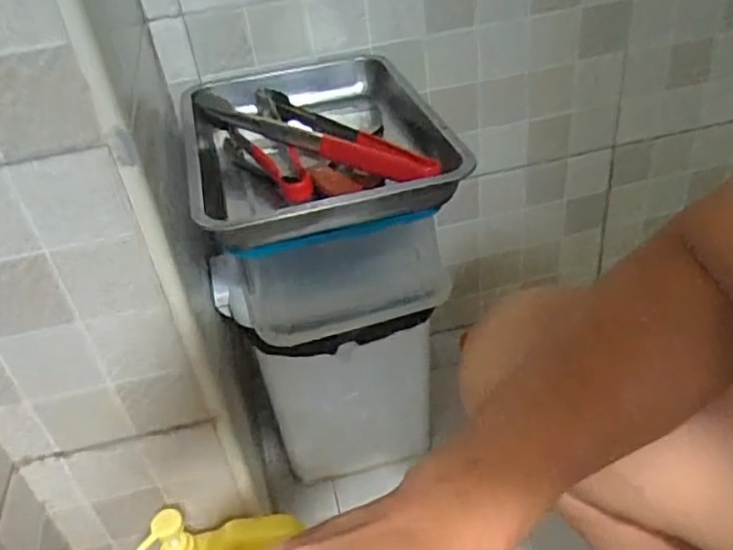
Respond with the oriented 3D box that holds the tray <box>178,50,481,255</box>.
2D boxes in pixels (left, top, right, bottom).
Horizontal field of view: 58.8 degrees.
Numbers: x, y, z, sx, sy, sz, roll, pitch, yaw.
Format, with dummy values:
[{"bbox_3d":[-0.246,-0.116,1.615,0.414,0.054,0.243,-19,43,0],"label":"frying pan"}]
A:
[{"bbox_3d":[-0.056,-0.146,0.708,0.259,0.062,0.351,-14,36,-8],"label":"tray"}]

